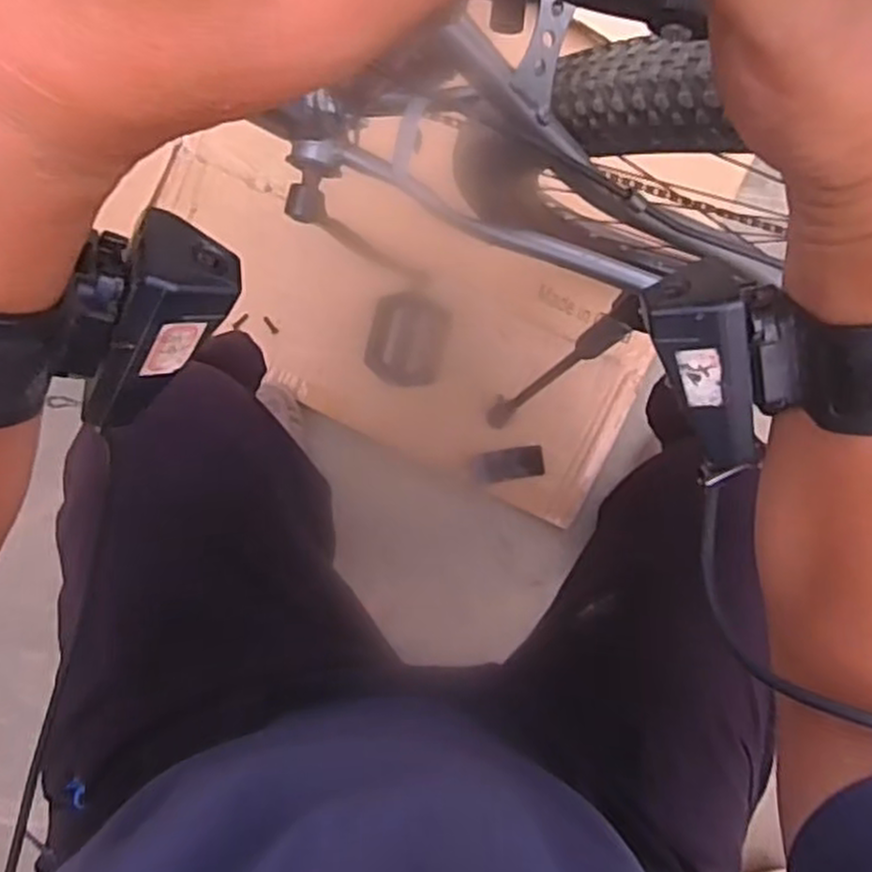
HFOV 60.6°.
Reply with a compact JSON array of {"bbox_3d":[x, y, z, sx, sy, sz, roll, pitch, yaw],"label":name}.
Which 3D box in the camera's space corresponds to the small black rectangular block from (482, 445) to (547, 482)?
[{"bbox_3d":[0.090,0.033,0.869,0.070,0.013,0.036,-10,94,-1],"label":"small black rectangular block"}]

